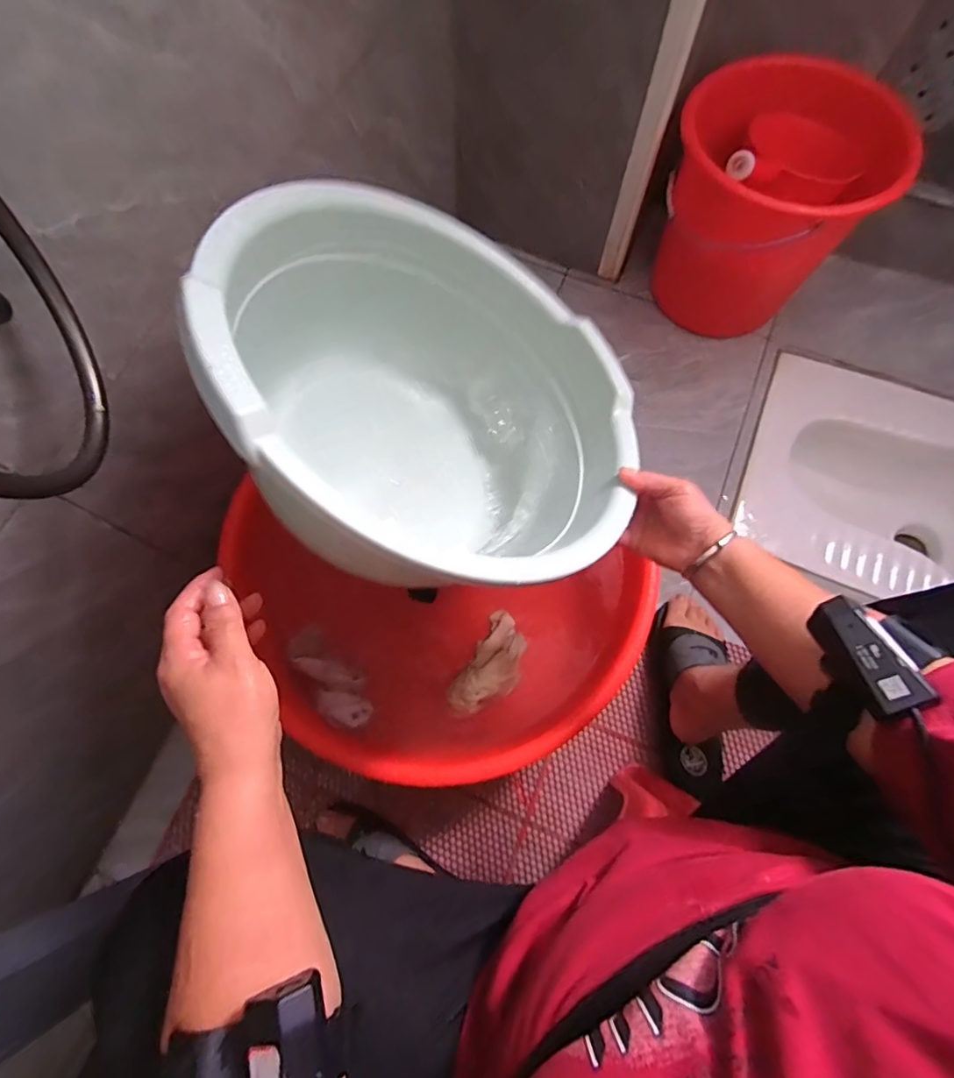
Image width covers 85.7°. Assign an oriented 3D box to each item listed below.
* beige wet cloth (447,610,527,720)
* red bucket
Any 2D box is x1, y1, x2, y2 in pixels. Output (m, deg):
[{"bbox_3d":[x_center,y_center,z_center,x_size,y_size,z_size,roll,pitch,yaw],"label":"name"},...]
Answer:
[{"bbox_3d":[0.020,0.160,0.644,0.068,0.036,0.139,27,73,9],"label":"beige wet cloth"},{"bbox_3d":[0.440,-0.509,0.841,0.276,0.321,0.257,0,70,0],"label":"red bucket"}]

